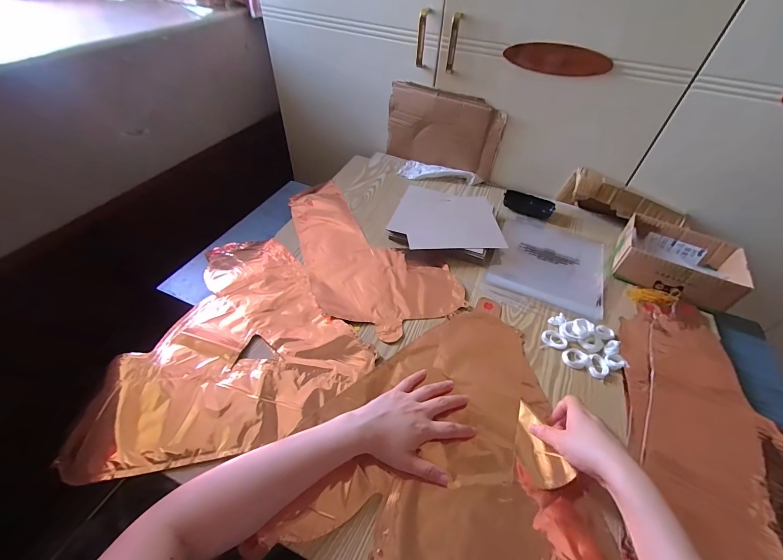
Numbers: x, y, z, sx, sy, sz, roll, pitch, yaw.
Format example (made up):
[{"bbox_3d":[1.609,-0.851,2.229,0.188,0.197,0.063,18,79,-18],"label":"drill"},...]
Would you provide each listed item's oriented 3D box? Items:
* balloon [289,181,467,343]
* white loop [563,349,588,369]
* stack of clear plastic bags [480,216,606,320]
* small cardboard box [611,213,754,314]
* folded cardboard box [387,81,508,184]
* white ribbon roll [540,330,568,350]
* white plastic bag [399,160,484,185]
[{"bbox_3d":[-0.073,-0.071,0.652,0.224,0.012,0.442,-23,52,-22],"label":"balloon"},{"bbox_3d":[0.274,0.117,0.498,0.032,0.004,0.031,37,56,27],"label":"white loop"},{"bbox_3d":[0.302,-0.032,0.643,0.200,0.013,0.253,20,50,15],"label":"stack of clear plastic bags"},{"bbox_3d":[0.518,-0.034,0.606,0.185,0.061,0.141,25,51,19],"label":"small cardboard box"},{"bbox_3d":[0.121,-0.350,0.788,0.269,0.170,0.019,19,51,11],"label":"folded cardboard box"},{"bbox_3d":[0.251,0.093,0.518,0.039,0.006,0.031,3,47,0],"label":"white ribbon roll"},{"bbox_3d":[0.120,-0.259,0.817,0.195,0.019,0.071,17,49,13],"label":"white plastic bag"}]

